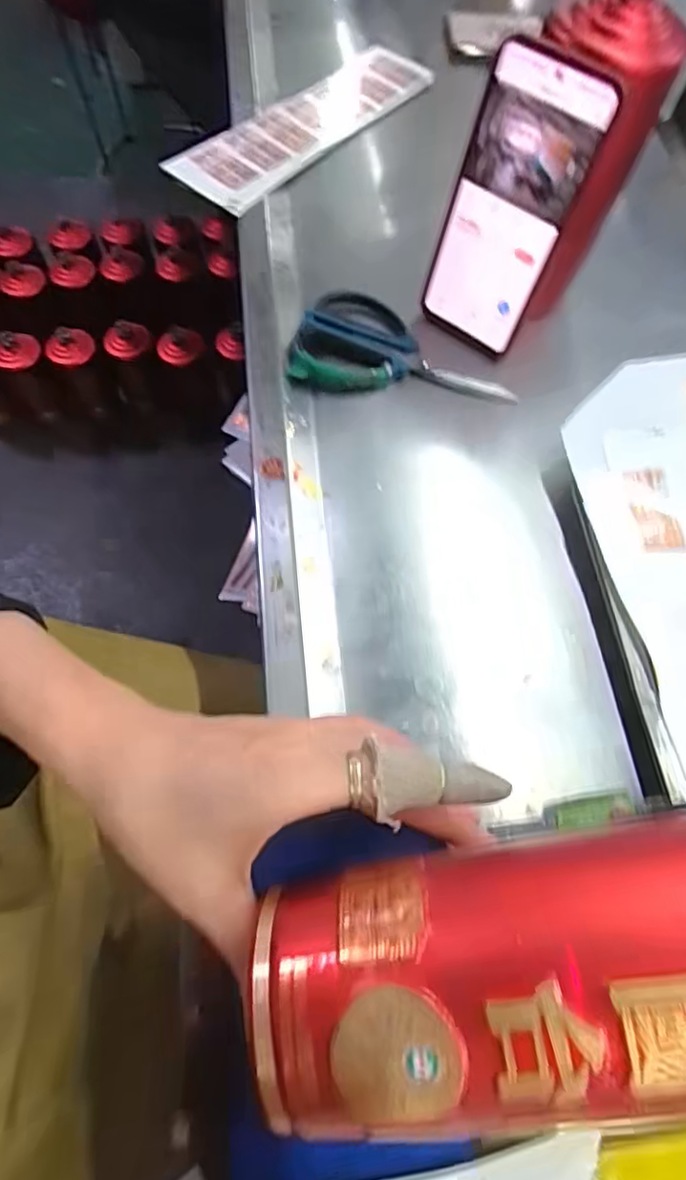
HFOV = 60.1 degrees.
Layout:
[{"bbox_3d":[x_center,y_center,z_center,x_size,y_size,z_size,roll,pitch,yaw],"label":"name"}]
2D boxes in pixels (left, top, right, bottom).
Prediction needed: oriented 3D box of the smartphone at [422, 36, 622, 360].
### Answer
[{"bbox_3d":[0.105,-0.242,0.391,0.078,0.166,0.012,40,58,14],"label":"smartphone"}]

